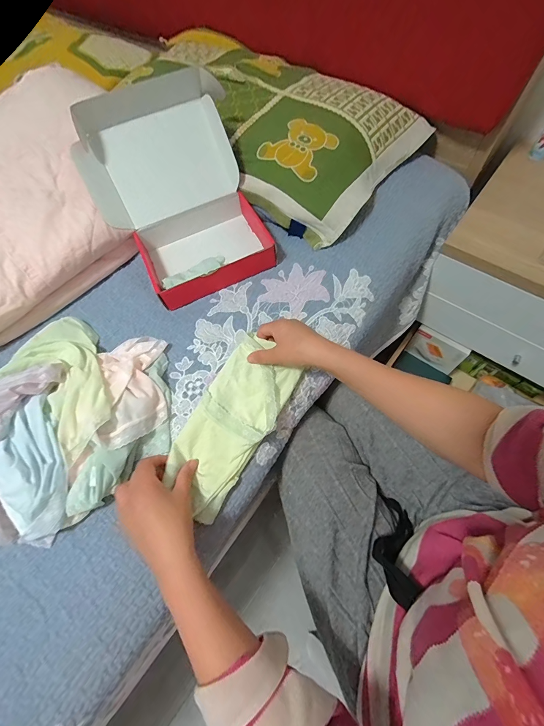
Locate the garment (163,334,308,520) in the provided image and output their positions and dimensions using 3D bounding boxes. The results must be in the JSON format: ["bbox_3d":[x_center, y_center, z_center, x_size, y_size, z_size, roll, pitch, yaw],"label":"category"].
[{"bbox_3d":[-0.051,0.077,0.425,0.106,0.030,0.237,24,72,10],"label":"garment"}]

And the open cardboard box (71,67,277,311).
[{"bbox_3d":[-0.140,-0.264,0.501,0.229,0.196,0.256,-34,68,-18],"label":"open cardboard box"}]

